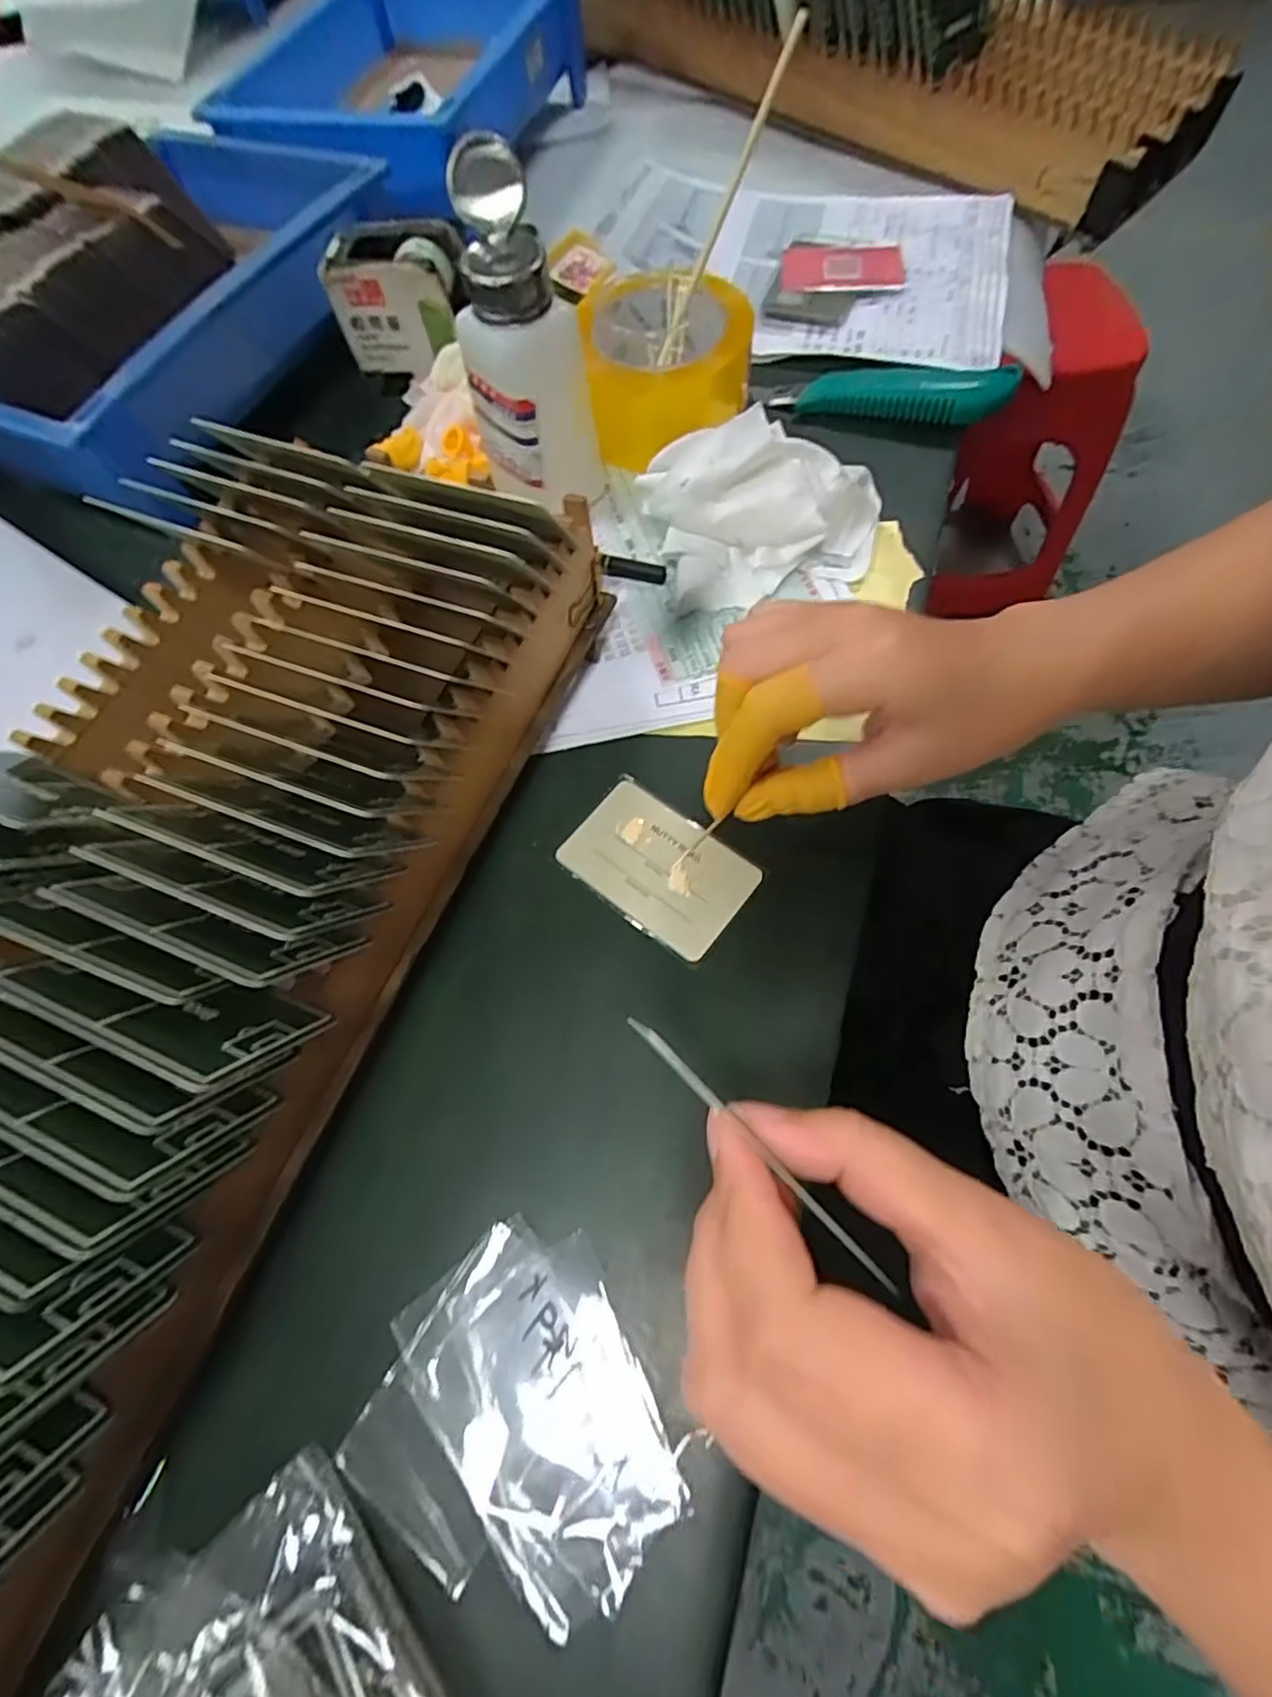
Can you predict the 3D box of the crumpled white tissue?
[{"bbox_3d":[0.073,-0.188,0.355,0.136,0.066,0.084,-6,65,1],"label":"crumpled white tissue"}]

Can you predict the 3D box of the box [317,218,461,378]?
[{"bbox_3d":[-0.147,-0.356,0.425,0.079,0.060,0.056,10,66,8],"label":"box"}]

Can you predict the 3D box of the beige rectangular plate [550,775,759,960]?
[{"bbox_3d":[0.010,0.008,0.307,0.085,0.004,0.053,36,73,18],"label":"beige rectangular plate"}]

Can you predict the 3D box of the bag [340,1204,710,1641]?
[{"bbox_3d":[-0.042,0.193,0.221,0.094,0.021,0.101,-40,69,-14],"label":"bag"}]

